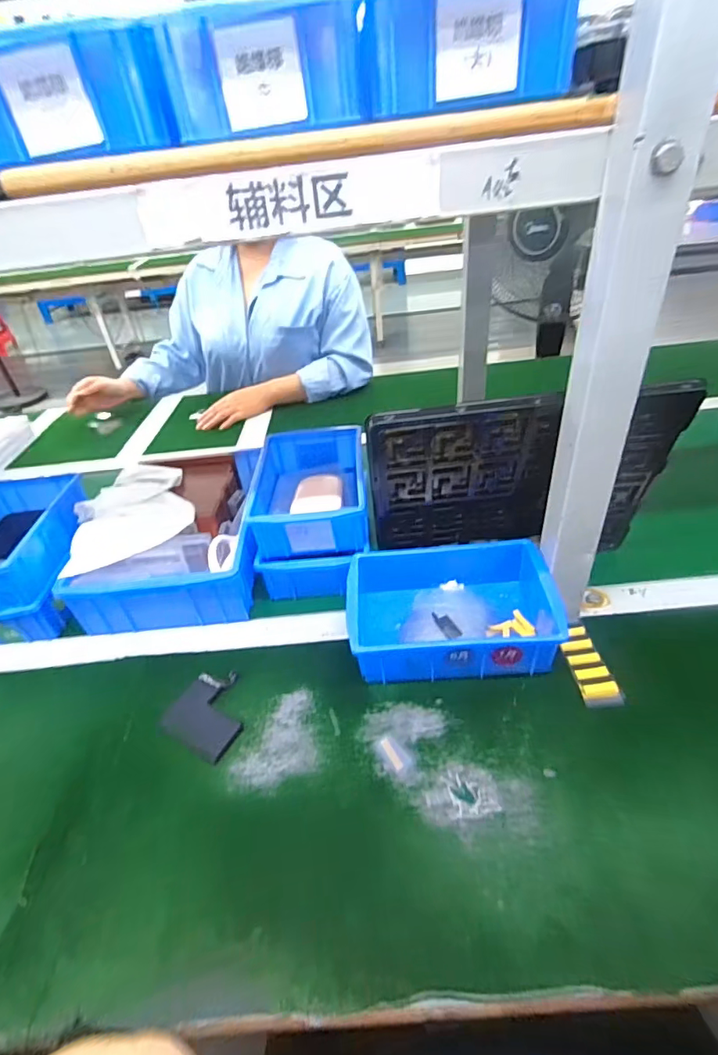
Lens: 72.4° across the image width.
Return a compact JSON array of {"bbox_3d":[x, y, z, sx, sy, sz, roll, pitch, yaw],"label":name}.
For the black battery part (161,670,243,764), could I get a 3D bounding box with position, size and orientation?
[{"bbox_3d":[-0.139,0.174,0.468,0.076,0.005,0.076,17,43,28],"label":"black battery part"}]

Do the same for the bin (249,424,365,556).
[{"bbox_3d":[-0.058,-0.052,0.618,0.131,0.058,0.204,-6,37,2],"label":"bin"}]

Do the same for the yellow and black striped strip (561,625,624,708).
[{"bbox_3d":[0.218,0.130,0.467,0.031,0.008,0.089,-4,37,4],"label":"yellow and black striped strip"}]

